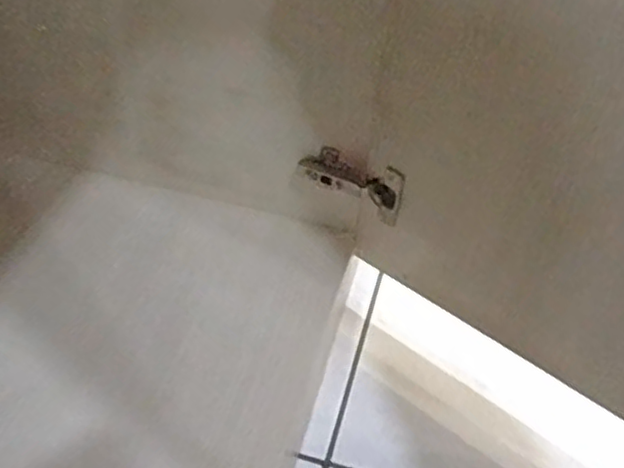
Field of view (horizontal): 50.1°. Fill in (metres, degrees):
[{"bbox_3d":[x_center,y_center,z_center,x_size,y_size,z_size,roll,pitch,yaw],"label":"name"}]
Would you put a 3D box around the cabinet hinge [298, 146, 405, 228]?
[{"bbox_3d":[0.039,-0.051,0.649,0.103,0.057,0.018,19,45,17],"label":"cabinet hinge"}]

